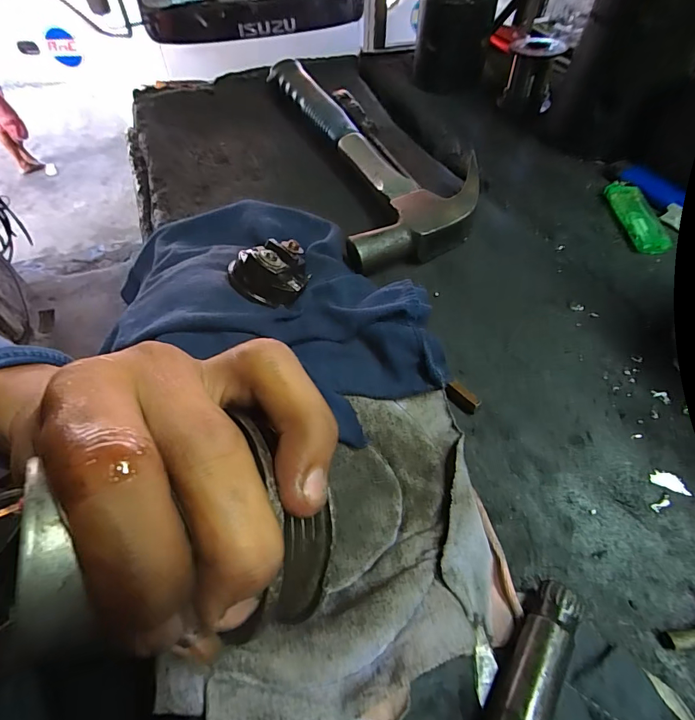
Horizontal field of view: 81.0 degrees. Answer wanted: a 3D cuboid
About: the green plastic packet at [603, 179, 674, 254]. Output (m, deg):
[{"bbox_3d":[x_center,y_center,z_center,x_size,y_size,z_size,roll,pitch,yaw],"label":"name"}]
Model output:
[{"bbox_3d":[0.211,-0.107,0.302,0.019,0.015,0.078,1,52,1],"label":"green plastic packet"}]

